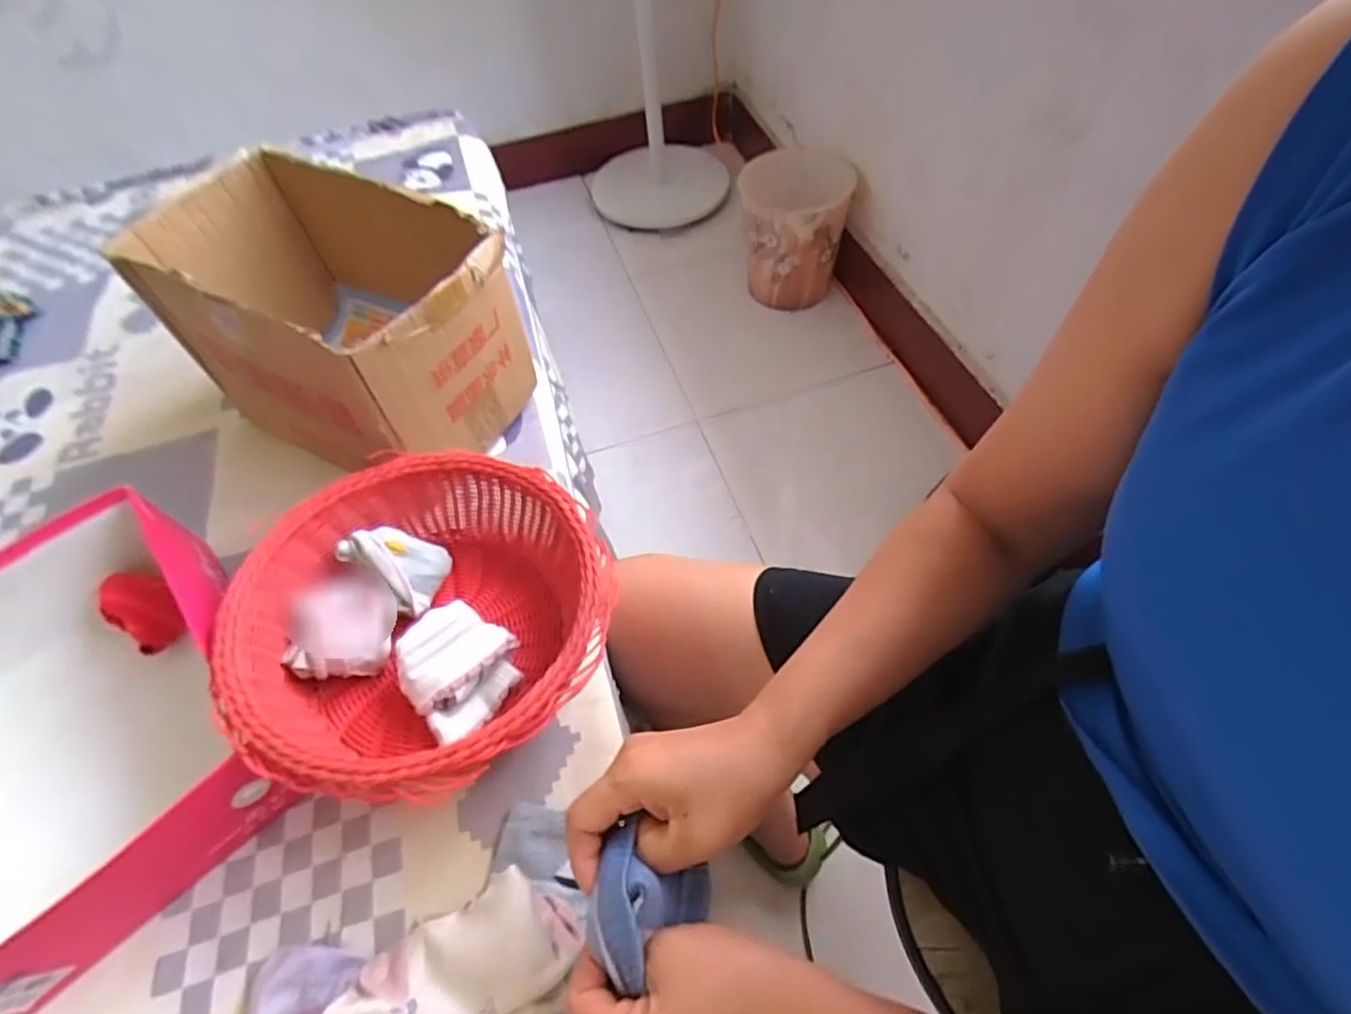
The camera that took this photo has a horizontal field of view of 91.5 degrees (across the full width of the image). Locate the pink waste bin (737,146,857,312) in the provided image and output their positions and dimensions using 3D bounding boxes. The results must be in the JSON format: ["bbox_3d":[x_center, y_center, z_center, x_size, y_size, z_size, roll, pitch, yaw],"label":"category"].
[{"bbox_3d":[0.253,-0.605,1.412,0.223,0.263,0.224,9,56,11],"label":"pink waste bin"}]

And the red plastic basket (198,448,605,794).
[{"bbox_3d":[-0.193,0.093,0.532,0.269,0.112,0.268,-2,55,4],"label":"red plastic basket"}]

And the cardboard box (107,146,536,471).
[{"bbox_3d":[-0.328,-0.178,0.665,0.336,0.210,0.208,23,60,20],"label":"cardboard box"}]

